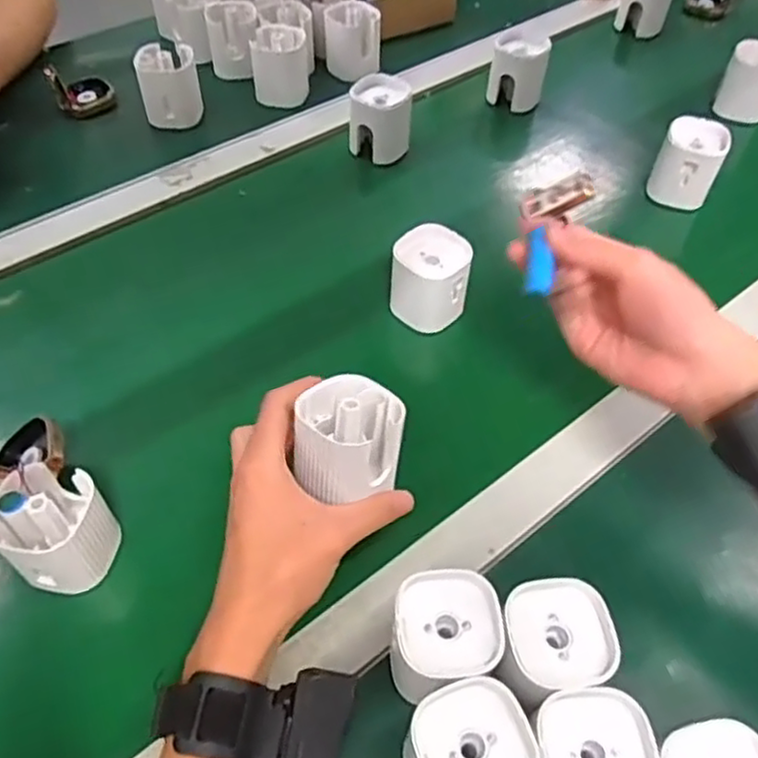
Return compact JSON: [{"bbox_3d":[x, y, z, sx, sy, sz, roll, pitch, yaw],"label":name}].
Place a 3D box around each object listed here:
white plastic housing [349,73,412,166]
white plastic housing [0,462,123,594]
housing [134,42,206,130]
[{"bbox_3d":[0.002,-0.263,0.702,0.061,0.062,0.064,8,51,3],"label":"white plastic housing"},{"bbox_3d":[-0.190,0.089,0.411,0.057,0.062,0.060,35,57,23],"label":"white plastic housing"},{"bbox_3d":[-0.213,-0.296,0.711,0.059,0.069,0.055,-13,52,-14],"label":"housing"}]

